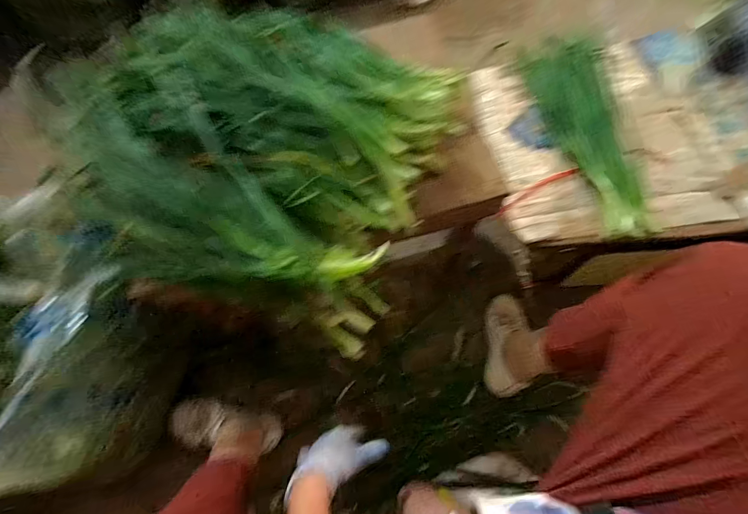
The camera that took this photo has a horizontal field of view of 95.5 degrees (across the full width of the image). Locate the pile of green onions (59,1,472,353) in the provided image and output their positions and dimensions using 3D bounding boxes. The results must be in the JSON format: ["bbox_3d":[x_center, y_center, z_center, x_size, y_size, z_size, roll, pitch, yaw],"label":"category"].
[{"bbox_3d":[-0.201,-0.149,0.457,0.540,0.128,0.354,23,74,10],"label":"pile of green onions"}]

